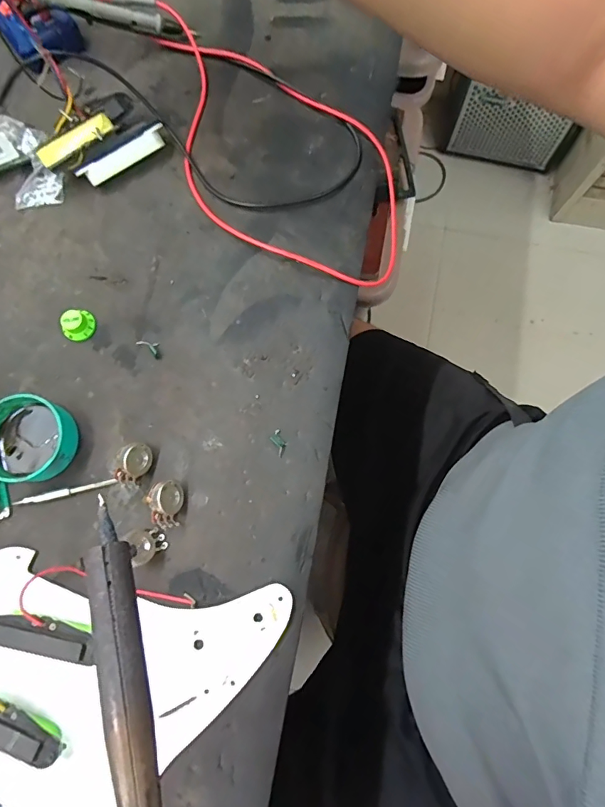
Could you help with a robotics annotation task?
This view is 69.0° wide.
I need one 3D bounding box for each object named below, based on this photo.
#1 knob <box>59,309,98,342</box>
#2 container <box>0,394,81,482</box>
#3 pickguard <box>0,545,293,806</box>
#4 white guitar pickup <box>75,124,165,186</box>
[{"bbox_3d":[-0.176,-0.062,0.345,0.022,0.014,0.026,41,81,8],"label":"knob"},{"bbox_3d":[-0.200,0.026,0.319,0.063,0.027,0.058,0,77,0],"label":"container"},{"bbox_3d":[-0.152,0.199,0.281,0.202,0.024,0.235,24,79,5],"label":"pickguard"},{"bbox_3d":[-0.149,-0.205,0.368,0.077,0.024,0.011,-34,80,-7],"label":"white guitar pickup"}]

